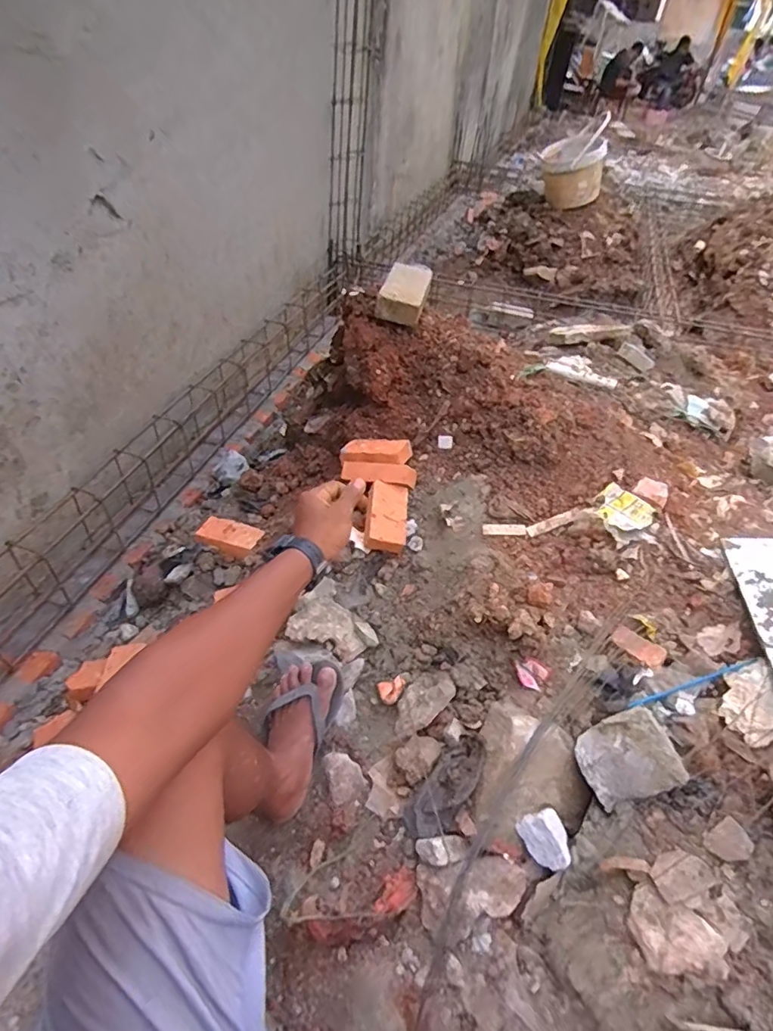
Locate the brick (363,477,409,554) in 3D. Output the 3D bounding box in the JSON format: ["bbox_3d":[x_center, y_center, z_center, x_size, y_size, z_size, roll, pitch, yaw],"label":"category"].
[{"bbox_3d":[0.000,-0.001,1.107,0.086,0.044,0.153,5,44,1],"label":"brick"}]

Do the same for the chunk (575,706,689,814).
[{"bbox_3d":[0.355,0.351,0.768,0.100,0.138,0.066,56,31,13],"label":"chunk"}]

